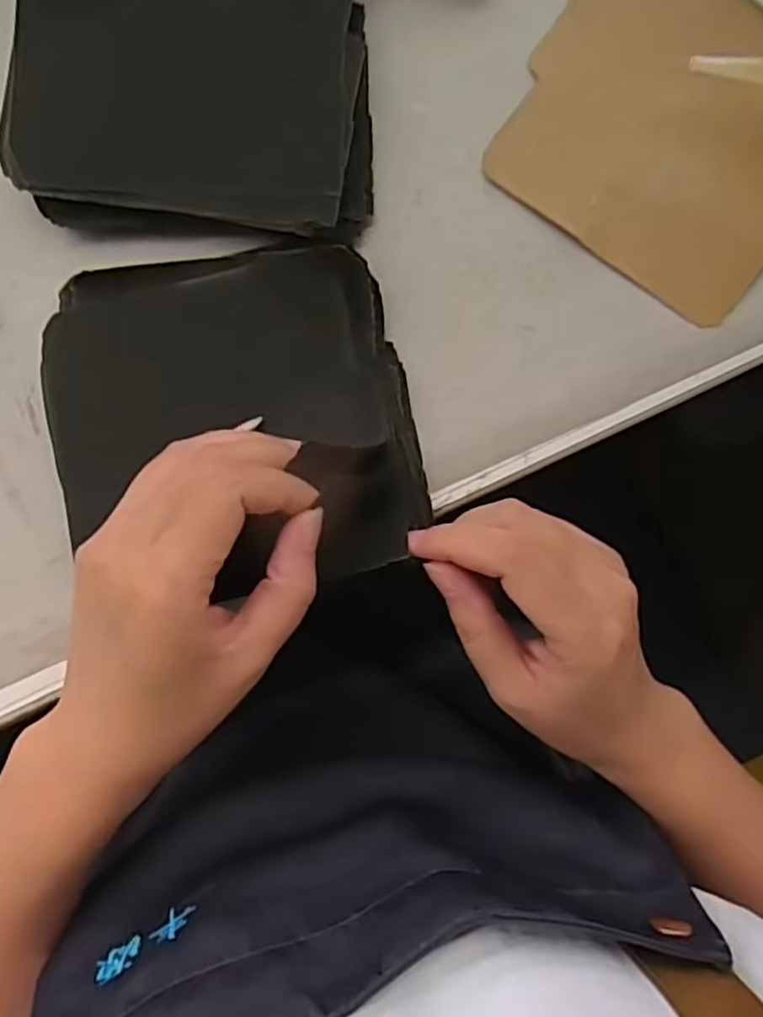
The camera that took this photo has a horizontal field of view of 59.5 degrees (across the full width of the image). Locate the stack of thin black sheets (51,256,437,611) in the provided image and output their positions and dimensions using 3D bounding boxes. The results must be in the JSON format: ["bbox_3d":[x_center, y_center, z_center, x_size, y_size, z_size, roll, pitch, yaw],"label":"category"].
[{"bbox_3d":[-0.062,-0.038,0.274,0.148,0.022,0.136,-9,89,-1],"label":"stack of thin black sheets"}]

